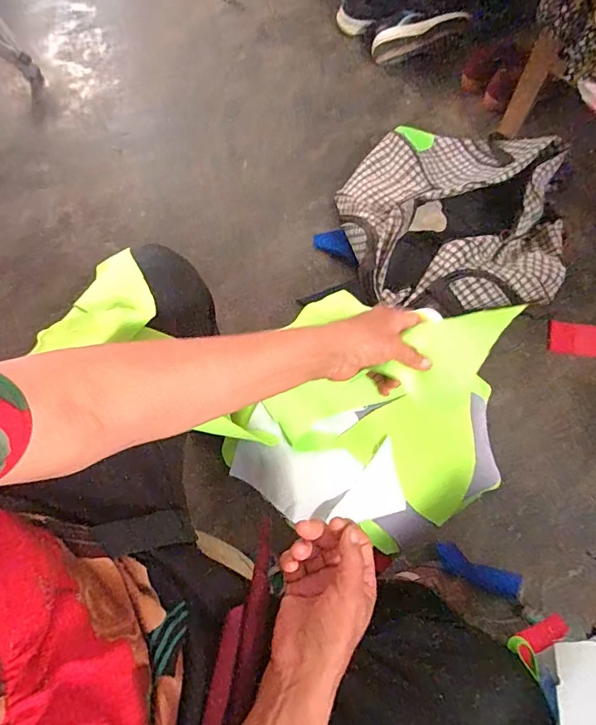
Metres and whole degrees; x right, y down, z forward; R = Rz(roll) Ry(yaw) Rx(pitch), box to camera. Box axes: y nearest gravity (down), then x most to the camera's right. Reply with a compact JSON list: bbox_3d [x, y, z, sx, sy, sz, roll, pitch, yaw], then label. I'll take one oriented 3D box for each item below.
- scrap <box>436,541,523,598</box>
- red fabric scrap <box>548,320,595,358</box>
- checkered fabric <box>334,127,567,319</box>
[{"bbox_3d":[0.311,0.357,0.795,0.164,0.007,0.048,25,60,-6],"label":"scrap"},{"bbox_3d":[0.597,-0.048,0.979,0.133,0.014,0.071,8,69,5],"label":"red fabric scrap"},{"bbox_3d":[0.326,-0.327,1.021,0.462,0.131,0.475,1,68,2],"label":"checkered fabric"}]

